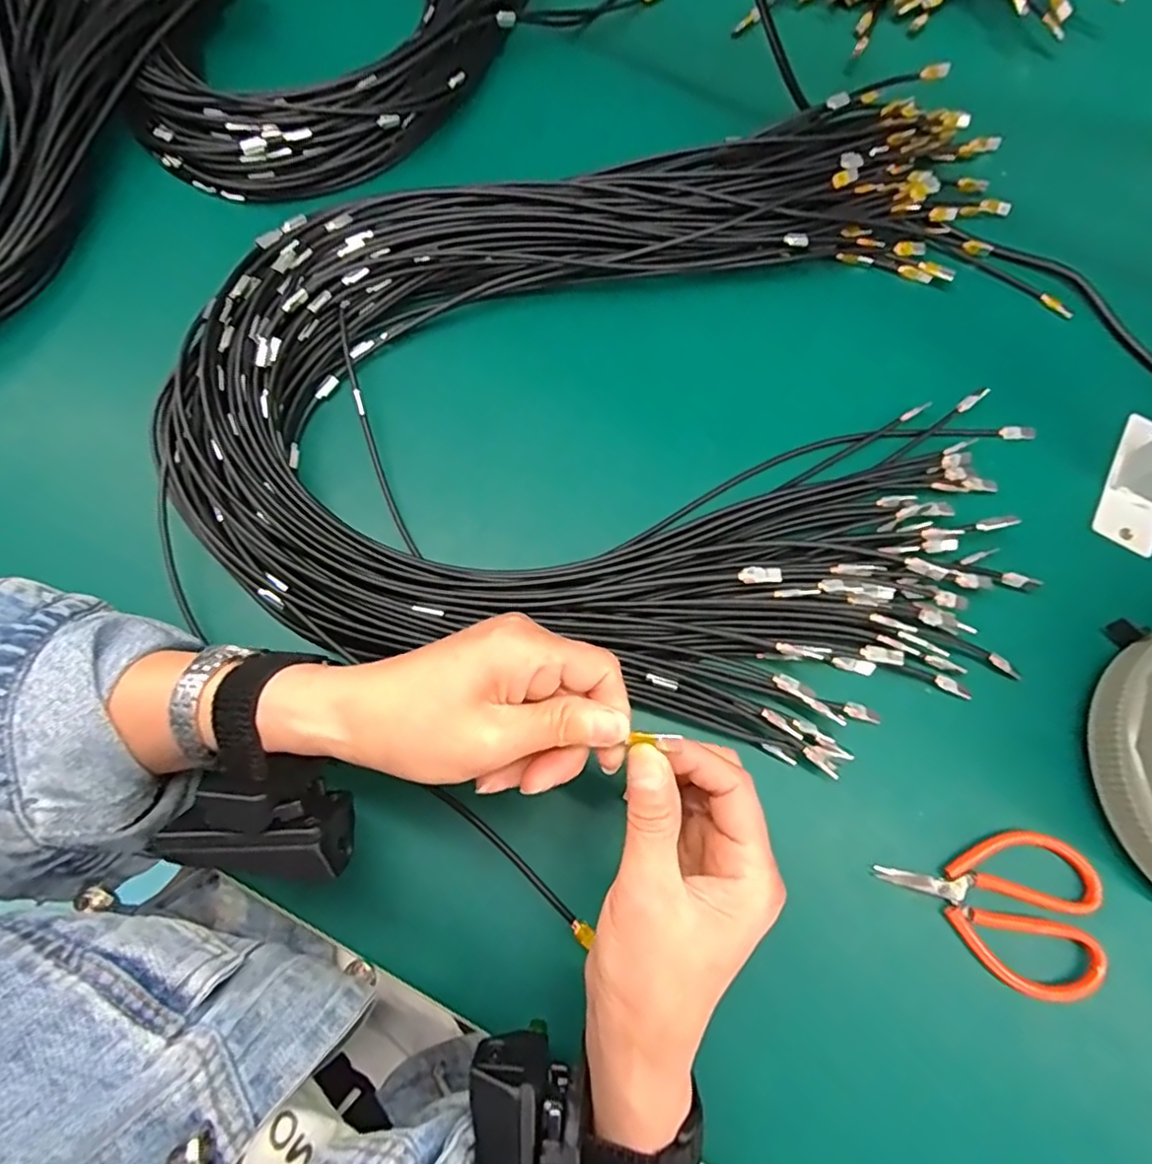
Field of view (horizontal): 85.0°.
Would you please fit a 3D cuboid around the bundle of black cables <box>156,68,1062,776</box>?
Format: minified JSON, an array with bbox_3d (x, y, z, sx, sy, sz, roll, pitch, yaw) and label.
[{"bbox_3d":[0.056,-0.162,0.397,0.491,0.043,0.512,1,73,-3],"label":"bundle of black cables"}]

